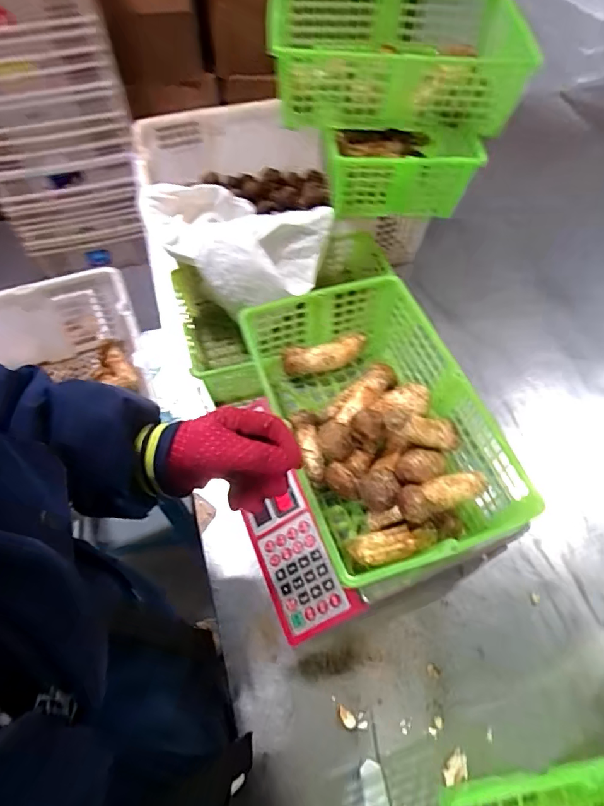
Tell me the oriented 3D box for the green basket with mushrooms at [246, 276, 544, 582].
[{"bbox_3d":[0.090,0.018,0.570,0.190,0.102,0.340,-19,61,-12],"label":"green basket with mushrooms"}]

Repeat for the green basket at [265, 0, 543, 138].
[{"bbox_3d":[0.144,-0.516,0.723,0.362,0.100,0.248,4,58,1],"label":"green basket"}]

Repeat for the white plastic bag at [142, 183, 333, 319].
[{"bbox_3d":[-0.104,-0.265,0.762,0.274,0.091,0.209,31,63,17],"label":"white plastic bag"}]

